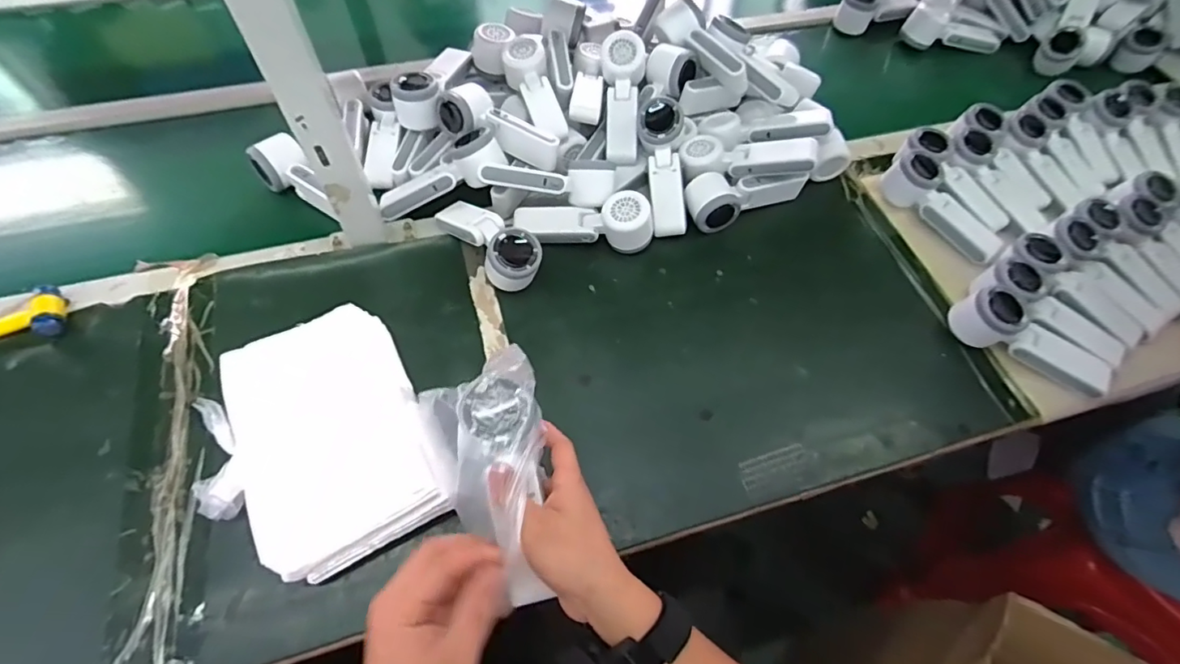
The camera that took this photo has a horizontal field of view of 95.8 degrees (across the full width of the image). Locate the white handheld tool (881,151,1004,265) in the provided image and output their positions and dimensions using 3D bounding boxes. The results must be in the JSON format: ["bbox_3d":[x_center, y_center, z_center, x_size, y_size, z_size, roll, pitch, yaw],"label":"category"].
[{"bbox_3d":[0.455,-0.158,0.696,0.072,0.059,0.164,-40,84,-22],"label":"white handheld tool"}]

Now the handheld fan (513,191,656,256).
[{"bbox_3d":[-0.008,-0.129,0.639,0.165,0.057,0.062,1,59,-2],"label":"handheld fan"}]

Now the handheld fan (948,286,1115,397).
[{"bbox_3d":[0.484,0.002,0.579,0.159,0.053,0.068,25,61,12],"label":"handheld fan"}]

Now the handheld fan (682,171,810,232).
[{"bbox_3d":[0.193,-0.179,0.679,0.161,0.052,0.060,-24,63,-16],"label":"handheld fan"}]

